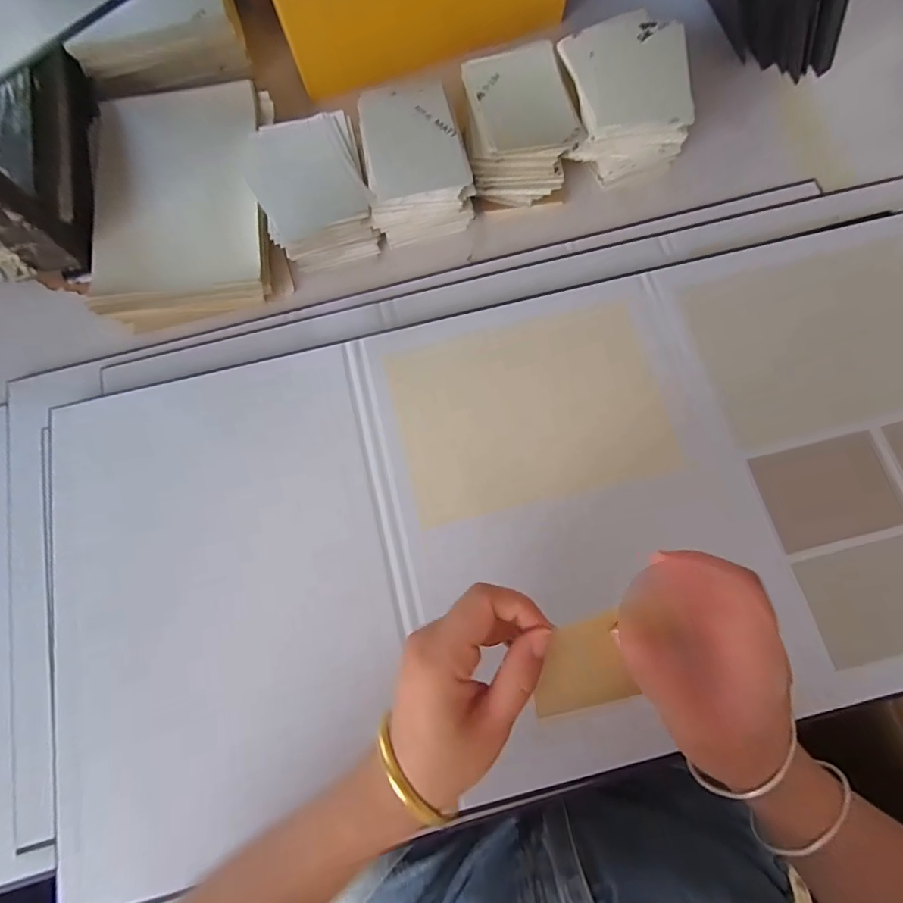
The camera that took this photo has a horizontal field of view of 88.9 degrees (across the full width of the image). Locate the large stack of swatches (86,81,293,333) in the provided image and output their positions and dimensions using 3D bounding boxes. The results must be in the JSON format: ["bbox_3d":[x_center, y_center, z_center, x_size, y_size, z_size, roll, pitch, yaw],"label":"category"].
[{"bbox_3d":[-0.265,-0.252,0.463,0.177,0.038,0.249,-9,77,-1],"label":"large stack of swatches"}]

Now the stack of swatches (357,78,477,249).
[{"bbox_3d":[-0.036,-0.266,0.440,0.090,0.070,0.124,-16,77,-2],"label":"stack of swatches"}]

